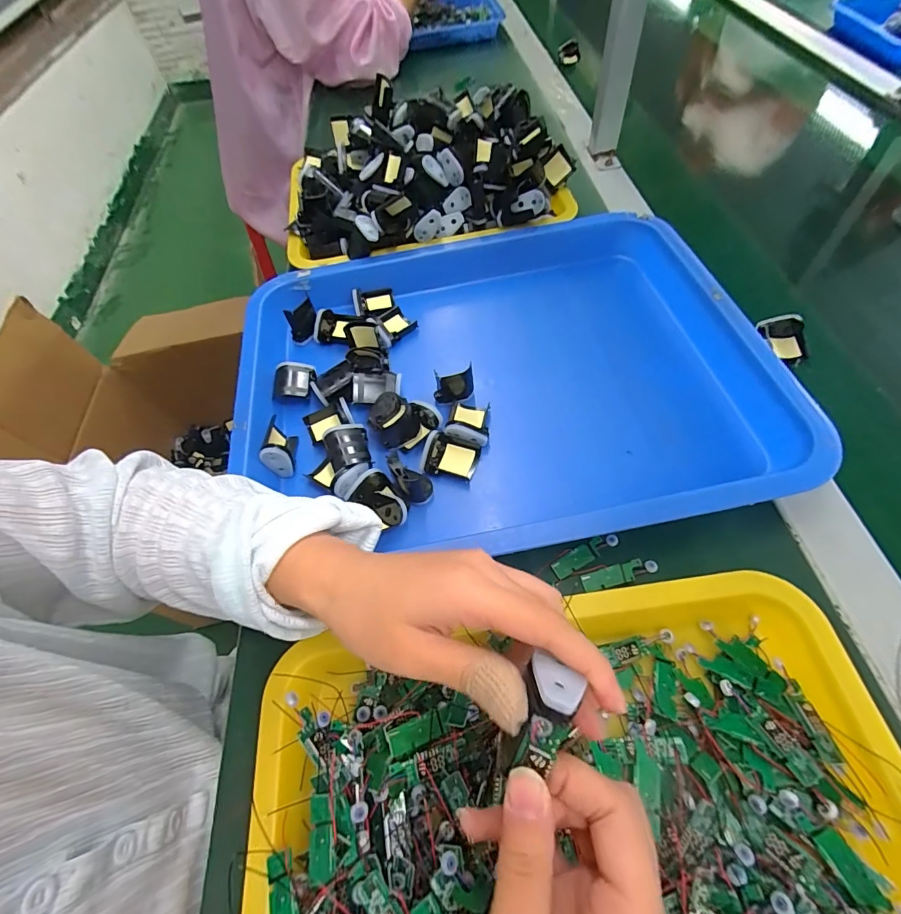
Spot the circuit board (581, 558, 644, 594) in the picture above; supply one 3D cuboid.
[{"bbox_3d":[0.113,0.083,0.301,0.042,0.005,0.013,-20,60,3],"label":"circuit board"}]

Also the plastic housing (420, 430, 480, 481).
[{"bbox_3d":[-0.001,0.000,0.350,0.043,0.016,0.033,12,61,13],"label":"plastic housing"}]

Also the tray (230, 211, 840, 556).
[{"bbox_3d":[0.036,-0.069,0.390,0.435,0.073,0.336,-12,58,-1],"label":"tray"}]

